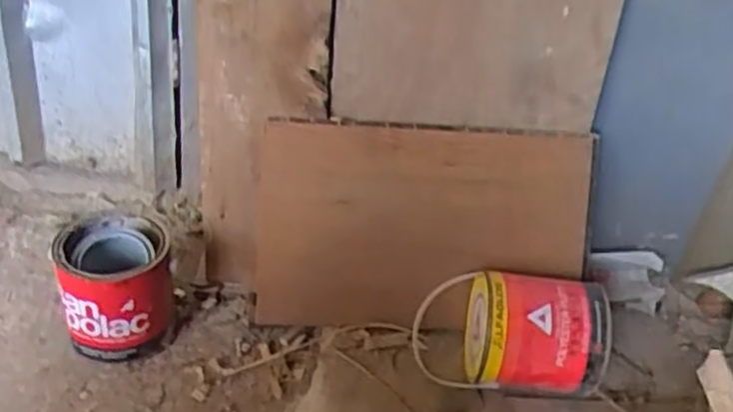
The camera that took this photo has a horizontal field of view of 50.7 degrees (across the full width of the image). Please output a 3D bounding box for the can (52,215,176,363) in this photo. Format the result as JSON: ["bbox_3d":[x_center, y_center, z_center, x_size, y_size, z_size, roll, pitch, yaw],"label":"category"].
[{"bbox_3d":[-0.348,0.107,1.080,0.144,0.150,0.134,3,35,-2],"label":"can"}]

